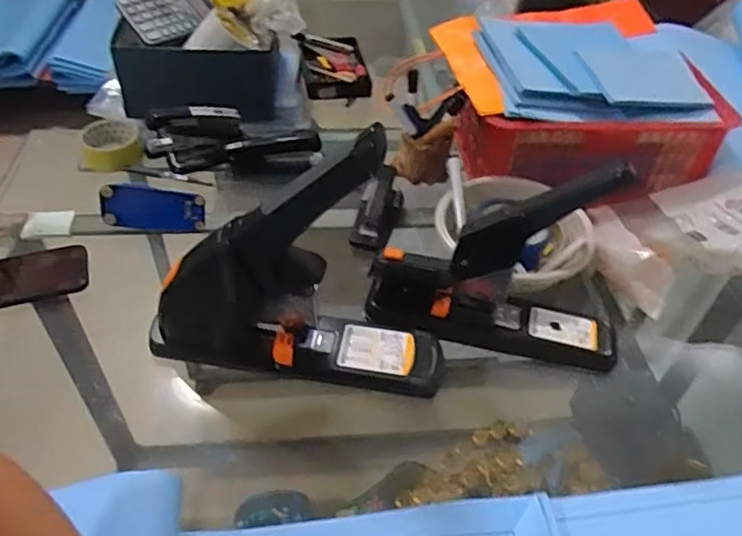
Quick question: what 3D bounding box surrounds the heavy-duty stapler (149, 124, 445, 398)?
[{"bbox_3d":[-0.078,0.000,0.597,0.321,0.281,0.075,7,45,4],"label":"heavy-duty stapler"}]

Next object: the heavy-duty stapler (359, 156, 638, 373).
[{"bbox_3d":[0.144,-0.008,0.654,0.291,0.233,0.065,10,45,6],"label":"heavy-duty stapler"}]

